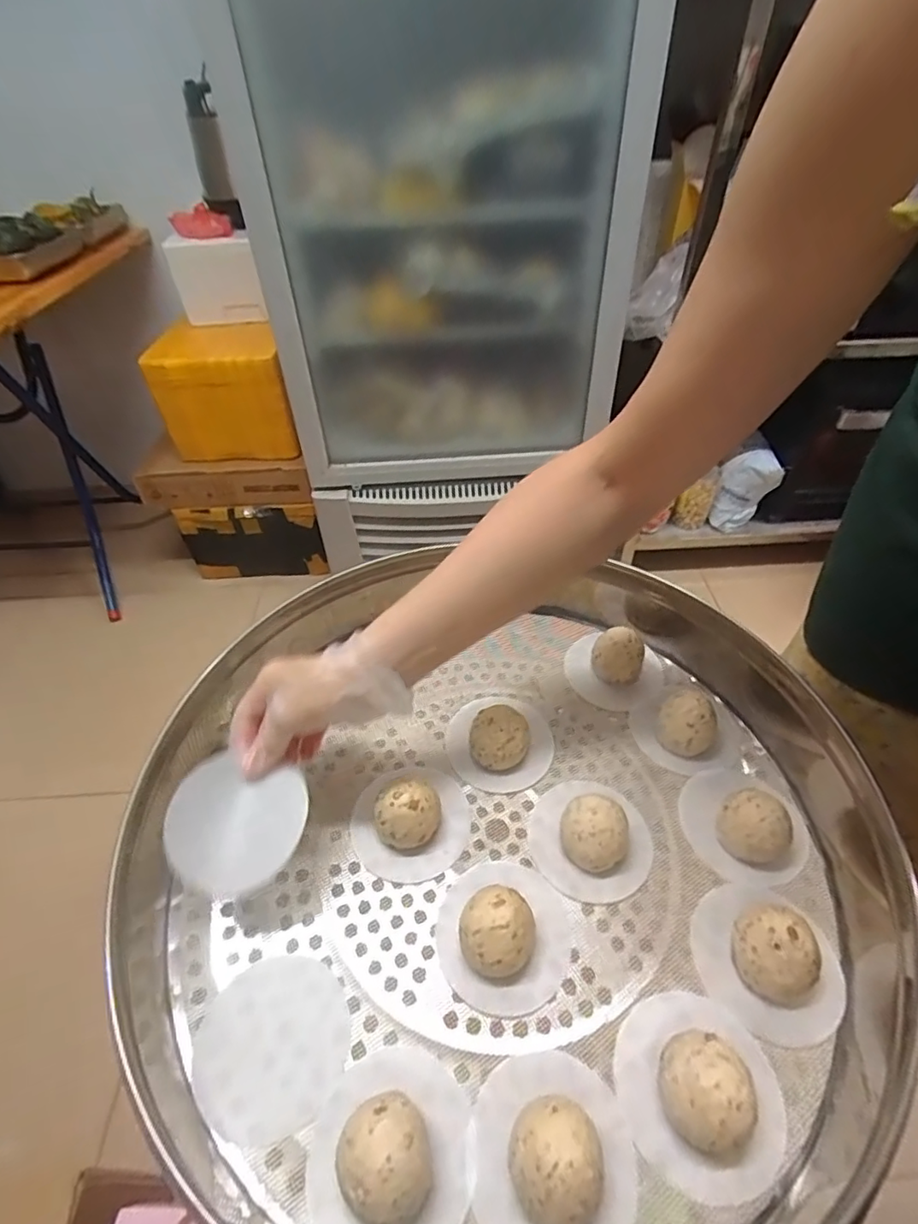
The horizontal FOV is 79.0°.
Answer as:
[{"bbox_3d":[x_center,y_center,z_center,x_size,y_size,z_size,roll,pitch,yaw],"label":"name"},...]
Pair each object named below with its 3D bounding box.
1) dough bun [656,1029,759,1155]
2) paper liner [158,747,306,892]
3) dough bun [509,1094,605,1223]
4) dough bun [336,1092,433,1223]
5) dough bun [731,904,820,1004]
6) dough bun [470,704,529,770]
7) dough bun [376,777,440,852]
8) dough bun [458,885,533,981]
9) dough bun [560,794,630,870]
[{"bbox_3d":[0.142,0.278,0.325,0.048,0.048,0.047,-1,46,1],"label":"dough bun"},{"bbox_3d":[-0.158,0.149,0.394,0.088,0.004,0.085,9,67,-21],"label":"paper liner"},{"bbox_3d":[0.052,0.303,0.306,0.049,0.048,0.053,-1,46,1],"label":"dough bun"},{"bbox_3d":[-0.040,0.301,0.306,0.048,0.048,0.052,-15,47,-12],"label":"dough bun"},{"bbox_3d":[0.213,0.226,0.373,0.051,0.048,0.053,-23,49,-19],"label":"dough bun"},{"bbox_3d":[0.035,0.112,0.490,0.049,0.046,0.040,0,46,2],"label":"dough bun"},{"bbox_3d":[-0.040,0.159,0.444,0.054,0.051,0.048,-7,46,-5],"label":"dough bun"},{"bbox_3d":[0.026,0.221,0.384,0.050,0.049,0.049,-1,46,1],"label":"dough bun"},{"bbox_3d":[0.106,0.172,0.433,0.052,0.048,0.046,14,48,15],"label":"dough bun"}]

